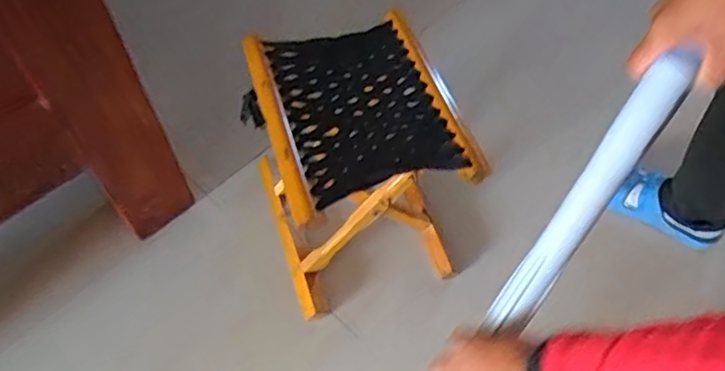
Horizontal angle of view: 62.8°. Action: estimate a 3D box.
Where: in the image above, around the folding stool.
[{"bbox_3d":[-0.016,-0.030,0.905,0.247,0.287,0.292,-16,58,-11],"label":"folding stool"}]

